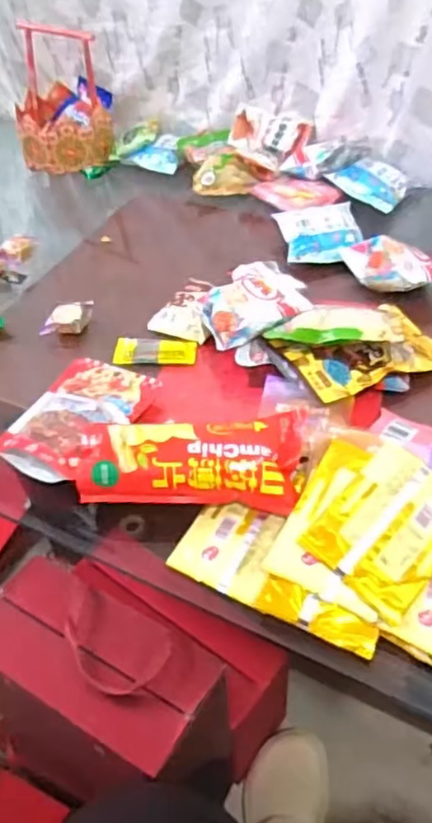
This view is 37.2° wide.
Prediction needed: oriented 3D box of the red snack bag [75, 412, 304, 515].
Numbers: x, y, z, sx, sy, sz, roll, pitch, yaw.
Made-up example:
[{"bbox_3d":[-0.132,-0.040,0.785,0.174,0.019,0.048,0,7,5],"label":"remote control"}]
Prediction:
[{"bbox_3d":[-0.023,0.043,0.617,0.207,0.049,0.088,2,46,8],"label":"red snack bag"}]

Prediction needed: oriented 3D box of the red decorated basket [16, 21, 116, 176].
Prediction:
[{"bbox_3d":[-0.282,-0.560,1.147,0.161,0.190,0.175,-14,46,-8],"label":"red decorated basket"}]

